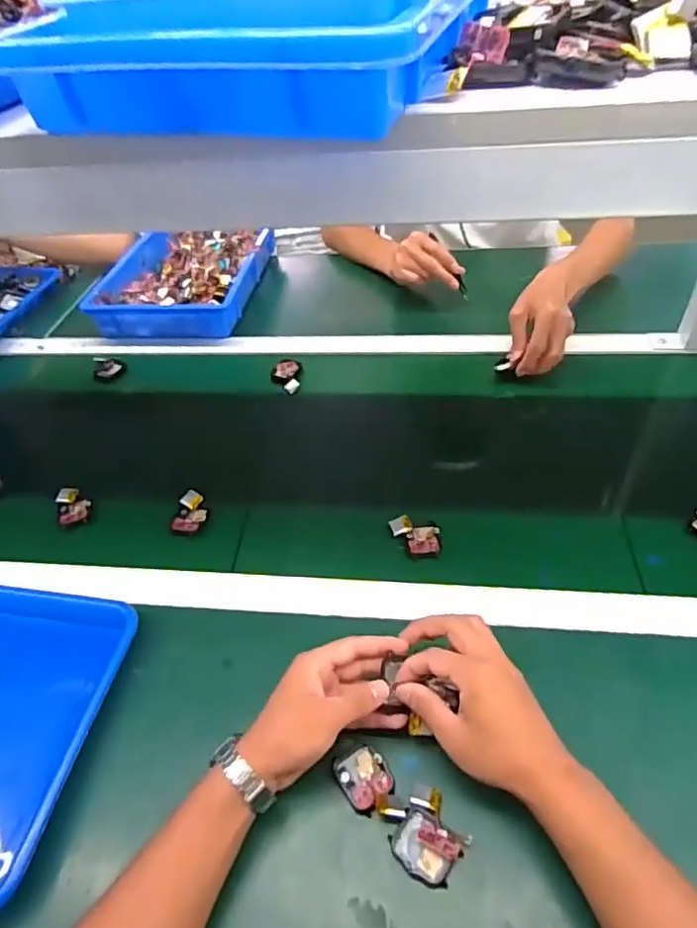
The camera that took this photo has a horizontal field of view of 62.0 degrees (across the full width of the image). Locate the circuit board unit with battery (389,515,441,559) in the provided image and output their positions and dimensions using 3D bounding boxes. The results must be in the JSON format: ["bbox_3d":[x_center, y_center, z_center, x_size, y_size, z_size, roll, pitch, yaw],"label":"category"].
[{"bbox_3d":[0.071,0.078,0.617,0.053,0.009,0.043,4,60,3],"label":"circuit board unit with battery"}]

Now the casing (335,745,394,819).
[{"bbox_3d":[0.012,0.247,0.460,0.038,0.010,0.046,-30,49,-21],"label":"casing"}]

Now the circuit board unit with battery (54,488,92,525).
[{"bbox_3d":[-0.327,0.049,0.688,0.038,0.016,0.048,-20,47,-13],"label":"circuit board unit with battery"}]

